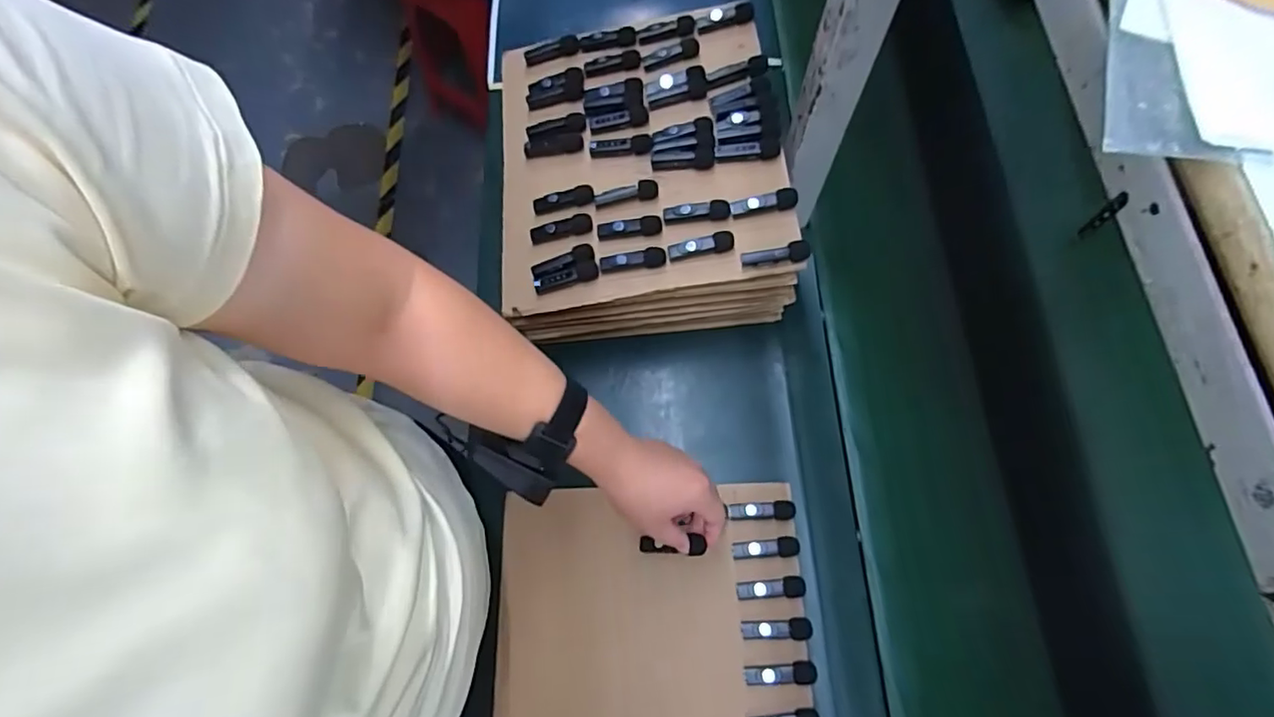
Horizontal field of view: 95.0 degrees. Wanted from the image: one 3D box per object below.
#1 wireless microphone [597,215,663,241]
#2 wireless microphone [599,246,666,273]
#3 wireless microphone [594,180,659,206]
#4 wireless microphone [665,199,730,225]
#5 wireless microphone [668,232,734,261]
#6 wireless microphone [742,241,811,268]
[{"bbox_3d":[-0.007,-0.131,0.590,0.063,0.018,0.014,-6,70,0],"label":"wireless microphone"},{"bbox_3d":[-0.004,-0.096,0.572,0.064,0.016,0.017,-4,70,0],"label":"wireless microphone"},{"bbox_3d":[-0.011,-0.170,0.603,0.066,0.012,0.019,-8,70,-1],"label":"wireless microphone"},{"bbox_3d":[0.059,-0.145,0.580,0.063,0.015,0.016,-1,70,2],"label":"wireless microphone"},{"bbox_3d":[0.062,-0.109,0.568,0.061,0.018,0.019,-11,70,-2],"label":"wireless microphone"},{"bbox_3d":[0.132,-0.098,0.553,0.064,0.018,0.015,-6,70,0],"label":"wireless microphone"}]

